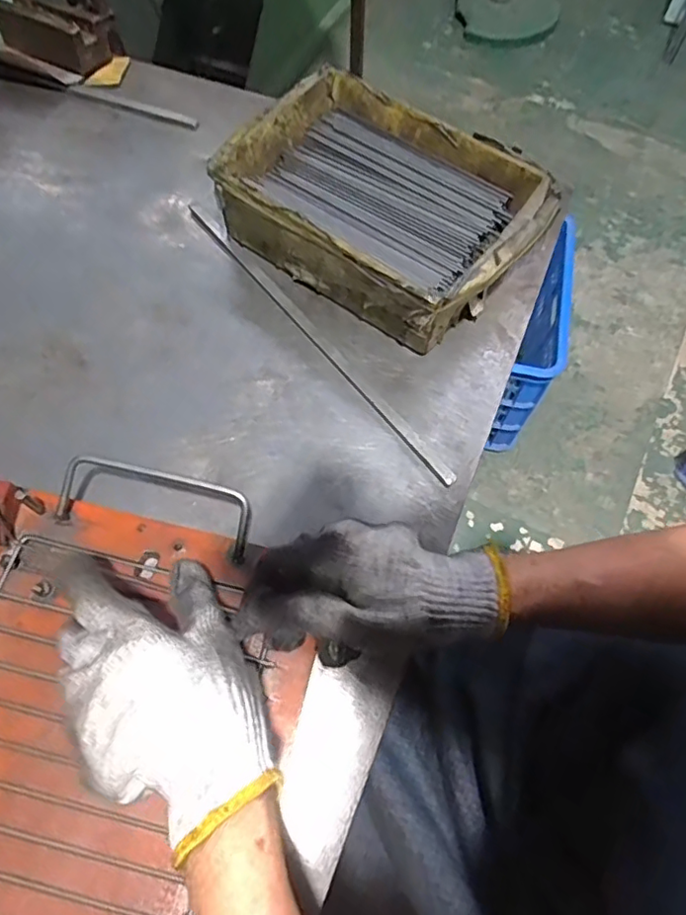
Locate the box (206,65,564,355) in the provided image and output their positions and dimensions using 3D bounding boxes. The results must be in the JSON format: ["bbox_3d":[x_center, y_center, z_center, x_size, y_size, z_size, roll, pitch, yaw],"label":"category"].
[{"bbox_3d":[0.032,-0.214,0.508,0.255,0.084,0.178,37,67,14],"label":"box"}]

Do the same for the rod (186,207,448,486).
[{"bbox_3d":[-0.032,-0.107,0.493,0.009,0.008,0.354,-35,71,-19],"label":"rod"}]

